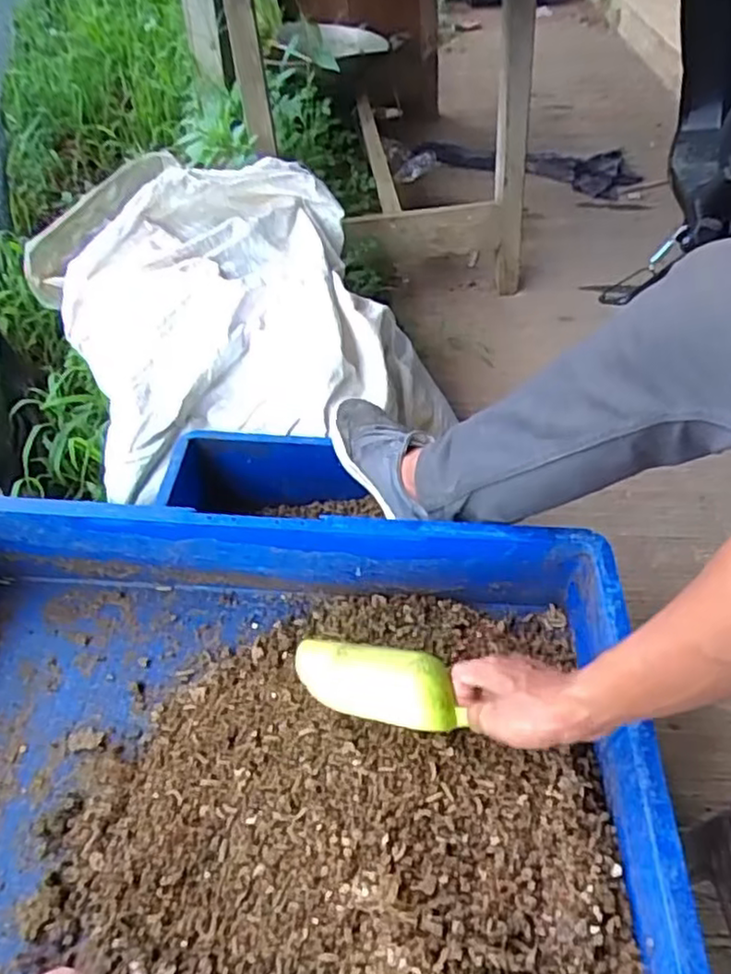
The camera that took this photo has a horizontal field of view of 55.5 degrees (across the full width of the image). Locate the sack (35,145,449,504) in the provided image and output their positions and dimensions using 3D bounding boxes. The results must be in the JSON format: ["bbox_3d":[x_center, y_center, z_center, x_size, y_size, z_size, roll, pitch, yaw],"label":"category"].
[{"bbox_3d":[-0.192,-0.263,1.039,0.490,0.281,0.453,-20,50,-18],"label":"sack"}]

